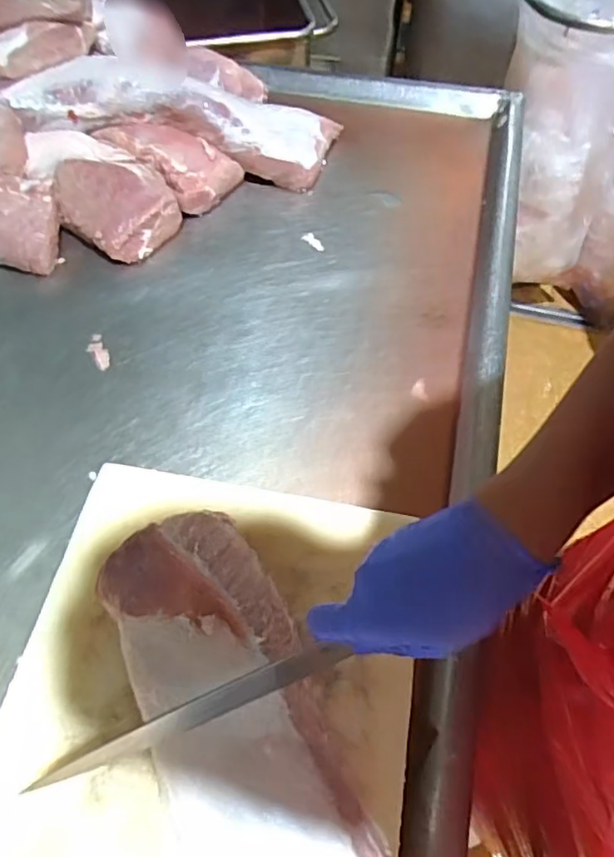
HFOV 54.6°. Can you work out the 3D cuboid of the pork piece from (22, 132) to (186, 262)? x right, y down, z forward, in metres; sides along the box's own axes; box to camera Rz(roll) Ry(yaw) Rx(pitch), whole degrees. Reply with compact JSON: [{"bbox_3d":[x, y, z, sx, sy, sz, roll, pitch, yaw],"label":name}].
[{"bbox_3d":[-0.264,-0.305,0.766,0.206,0.073,0.122,36,63,22],"label":"pork piece"}]

